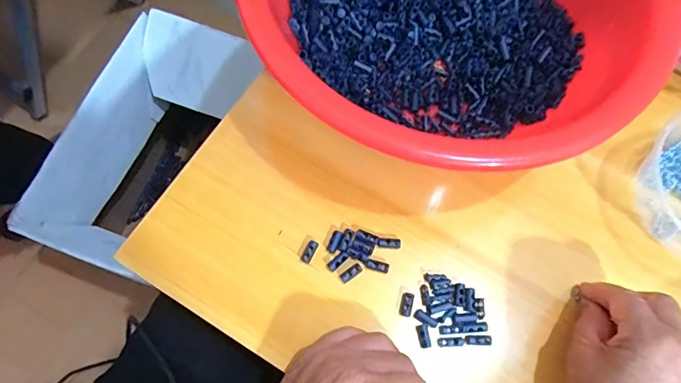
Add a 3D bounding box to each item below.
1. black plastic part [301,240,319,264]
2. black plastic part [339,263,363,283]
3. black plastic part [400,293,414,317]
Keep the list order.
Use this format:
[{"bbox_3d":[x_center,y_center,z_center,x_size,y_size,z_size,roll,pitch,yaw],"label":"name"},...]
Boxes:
[{"bbox_3d":[-0.025,0.050,0.368,0.009,0.004,0.019,27,71,6],"label":"black plastic part"},{"bbox_3d":[0.009,0.066,0.362,0.019,0.004,0.009,-35,76,-14],"label":"black plastic part"},{"bbox_3d":[0.053,0.090,0.357,0.010,0.004,0.018,15,70,2],"label":"black plastic part"}]

